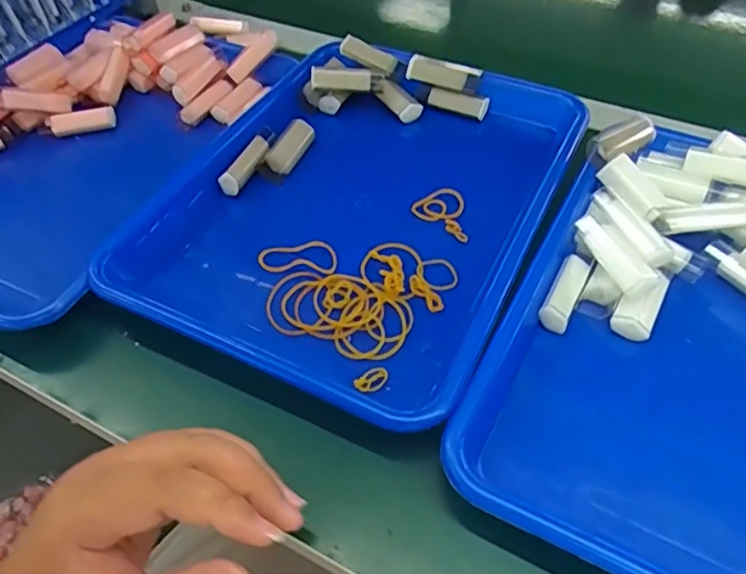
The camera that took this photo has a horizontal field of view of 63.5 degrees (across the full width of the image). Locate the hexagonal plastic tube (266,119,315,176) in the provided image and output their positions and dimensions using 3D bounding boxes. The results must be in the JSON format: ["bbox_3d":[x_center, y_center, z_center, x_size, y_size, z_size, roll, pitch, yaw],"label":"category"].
[{"bbox_3d":[-0.065,-0.111,0.480,0.018,0.019,0.053,17,53,16],"label":"hexagonal plastic tube"}]

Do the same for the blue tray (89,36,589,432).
[{"bbox_3d":[-0.006,-0.068,0.434,0.243,0.033,0.305,20,54,19],"label":"blue tray"}]

